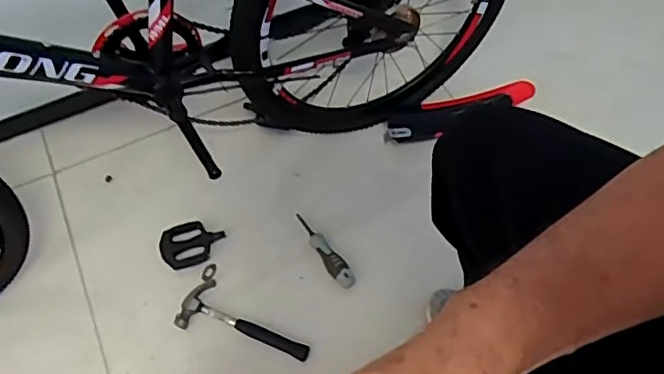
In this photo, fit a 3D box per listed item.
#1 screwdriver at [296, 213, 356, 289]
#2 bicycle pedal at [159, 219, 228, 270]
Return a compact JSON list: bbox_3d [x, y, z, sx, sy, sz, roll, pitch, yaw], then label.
[{"bbox_3d":[-0.015,0.112,1.051,0.033,0.026,0.161,-33,64,-15],"label":"screwdriver"},{"bbox_3d":[-0.249,0.099,1.053,0.113,0.022,0.080,-17,61,-7],"label":"bicycle pedal"}]

